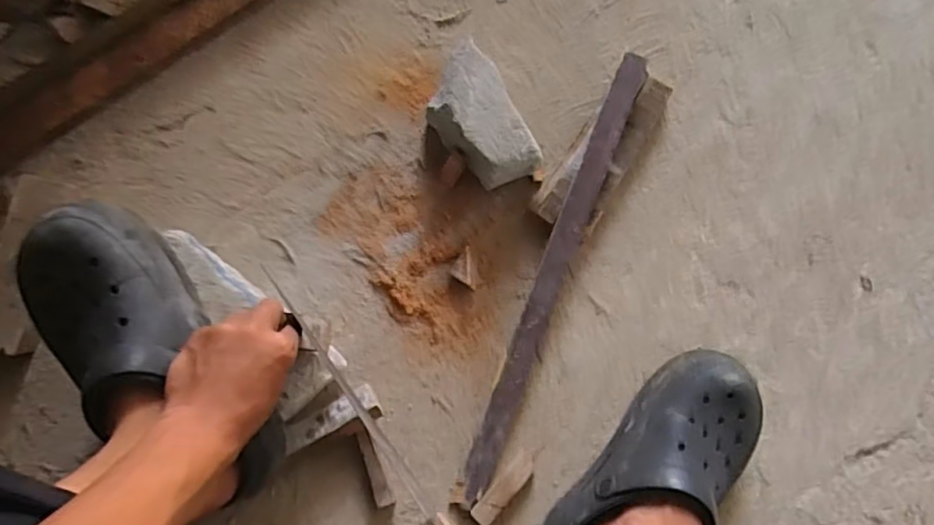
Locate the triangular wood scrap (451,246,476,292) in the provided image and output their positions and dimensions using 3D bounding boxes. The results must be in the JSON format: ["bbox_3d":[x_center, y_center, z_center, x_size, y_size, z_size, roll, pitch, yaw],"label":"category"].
[{"bbox_3d":[-0.004,0.007,0.646,0.024,0.021,0.045,-9,82,-5],"label":"triangular wood scrap"}]

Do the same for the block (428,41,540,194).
[{"bbox_3d":[0.007,-0.148,0.642,0.081,0.070,0.152,-25,84,-7],"label":"block"}]

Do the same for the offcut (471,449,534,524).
[{"bbox_3d":[0.038,0.225,0.610,0.023,0.013,0.082,43,81,4],"label":"offcut"}]

